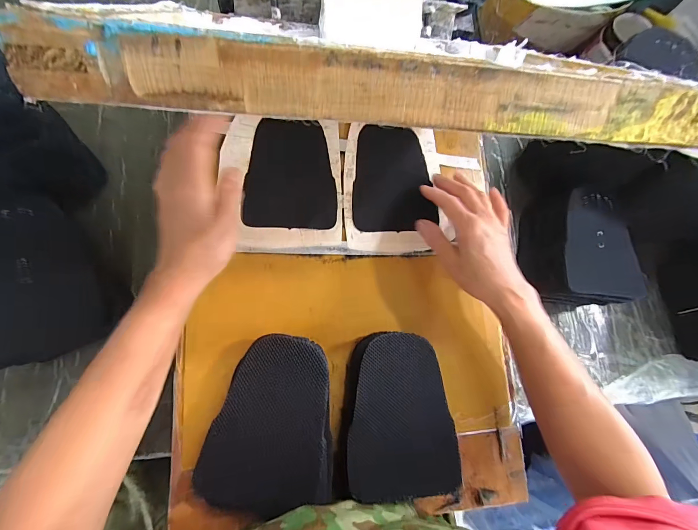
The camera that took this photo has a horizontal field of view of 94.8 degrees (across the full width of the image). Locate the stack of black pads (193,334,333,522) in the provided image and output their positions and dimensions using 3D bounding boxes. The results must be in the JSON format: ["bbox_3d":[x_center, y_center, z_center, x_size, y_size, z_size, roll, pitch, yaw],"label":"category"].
[{"bbox_3d":[-0.075,0.144,0.304,0.112,0.039,0.145,-2,80,-10],"label":"stack of black pads"}]

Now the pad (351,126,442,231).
[{"bbox_3d":[0.051,-0.103,0.385,0.095,0.013,0.127,-4,83,-7],"label":"pad"}]

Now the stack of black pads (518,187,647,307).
[{"bbox_3d":[0.302,-0.020,0.430,0.118,0.069,0.146,4,79,-9],"label":"stack of black pads"}]

